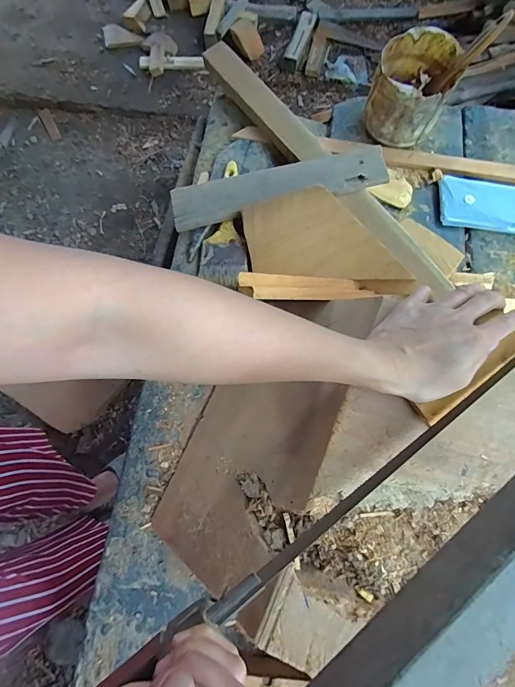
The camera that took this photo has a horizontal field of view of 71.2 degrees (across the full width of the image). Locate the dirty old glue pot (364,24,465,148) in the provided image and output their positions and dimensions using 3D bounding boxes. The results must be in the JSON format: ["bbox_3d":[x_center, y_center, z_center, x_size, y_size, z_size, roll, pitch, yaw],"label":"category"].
[{"bbox_3d":[0.236,-0.389,0.569,0.109,0.116,0.118,0,73,0],"label":"dirty old glue pot"}]

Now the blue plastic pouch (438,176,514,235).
[{"bbox_3d":[0.375,-0.215,0.570,0.171,0.019,0.087,9,72,1],"label":"blue plastic pouch"}]

